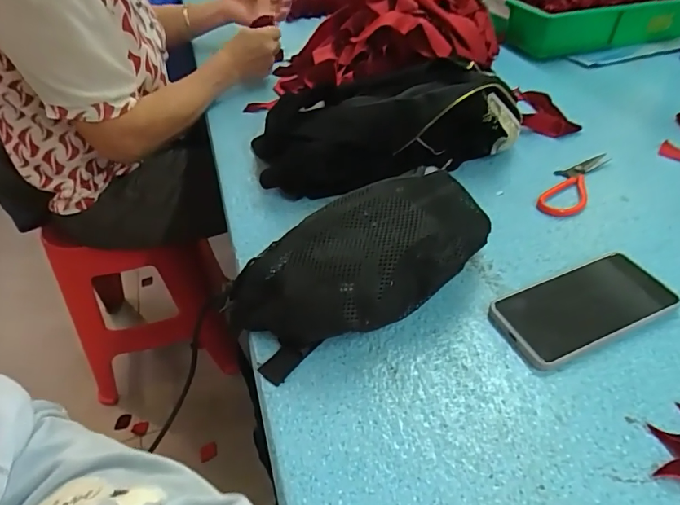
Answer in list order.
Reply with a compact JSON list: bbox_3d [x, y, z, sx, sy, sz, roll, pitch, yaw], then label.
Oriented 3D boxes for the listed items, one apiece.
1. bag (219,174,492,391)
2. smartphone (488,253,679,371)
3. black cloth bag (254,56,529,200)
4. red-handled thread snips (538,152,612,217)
[{"bbox_3d":[0.034,0.009,0.424,0.267,0.092,0.117,-26,48,-22],"label":"bag"},{"bbox_3d":[0.225,0.049,0.427,0.159,0.017,0.079,-18,45,-15],"label":"smartphone"},{"bbox_3d":[0.067,-0.166,0.599,0.353,0.106,0.124,-11,44,-8],"label":"black cloth bag"},{"bbox_3d":[0.296,-0.090,0.579,0.049,0.007,0.157,25,50,26],"label":"red-handled thread snips"}]

